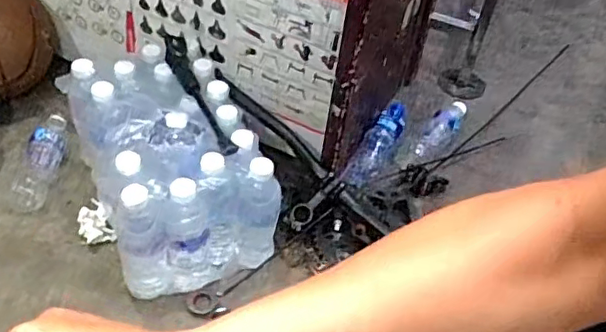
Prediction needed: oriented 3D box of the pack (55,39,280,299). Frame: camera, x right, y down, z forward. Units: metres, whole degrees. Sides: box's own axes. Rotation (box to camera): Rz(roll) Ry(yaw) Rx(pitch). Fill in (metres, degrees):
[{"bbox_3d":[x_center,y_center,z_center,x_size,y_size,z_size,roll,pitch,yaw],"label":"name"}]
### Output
[{"bbox_3d":[-0.217,-0.014,0.962,0.226,0.220,0.353,-17,51,-21],"label":"pack"}]

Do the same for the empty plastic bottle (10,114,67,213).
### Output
[{"bbox_3d":[-0.464,-0.019,1.048,0.069,0.057,0.208,8,47,1],"label":"empty plastic bottle"}]

